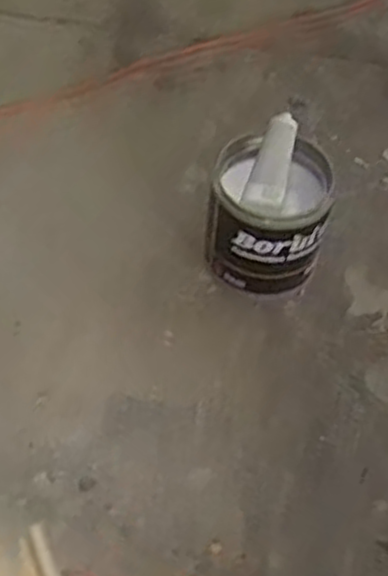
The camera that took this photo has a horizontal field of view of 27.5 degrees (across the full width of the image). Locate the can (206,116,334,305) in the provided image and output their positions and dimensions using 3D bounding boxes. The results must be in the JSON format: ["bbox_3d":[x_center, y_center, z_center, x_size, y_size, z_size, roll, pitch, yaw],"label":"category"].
[{"bbox_3d":[0.096,-0.097,1.013,0.141,0.174,0.146,3,53,-4],"label":"can"}]

